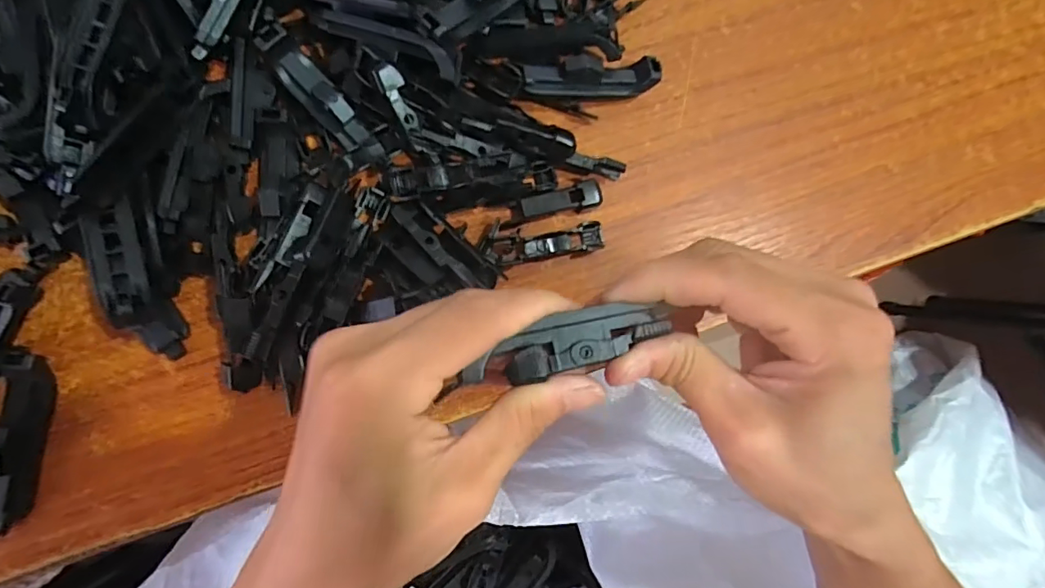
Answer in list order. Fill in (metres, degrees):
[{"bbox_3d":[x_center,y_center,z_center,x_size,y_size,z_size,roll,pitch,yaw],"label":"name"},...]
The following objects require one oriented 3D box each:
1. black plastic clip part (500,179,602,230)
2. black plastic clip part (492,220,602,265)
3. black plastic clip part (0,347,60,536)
[{"bbox_3d":[0.014,-0.045,0.256,0.052,0.010,0.012,-15,86,-8],"label":"black plastic clip part"},{"bbox_3d":[0.014,-0.025,0.254,0.053,0.010,0.015,-9,85,-7],"label":"black plastic clip part"},{"bbox_3d":[-0.213,0.061,0.215,0.016,0.015,0.074,6,84,-6],"label":"black plastic clip part"}]

